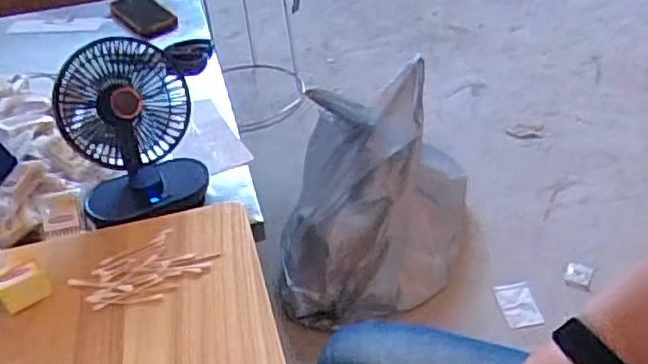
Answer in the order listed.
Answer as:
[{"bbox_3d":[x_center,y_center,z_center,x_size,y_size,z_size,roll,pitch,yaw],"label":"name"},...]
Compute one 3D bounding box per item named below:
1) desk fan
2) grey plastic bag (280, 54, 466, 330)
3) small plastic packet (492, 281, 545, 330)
[{"bbox_3d":[-0.238,-0.072,0.812,0.148,0.193,0.131,-16,40,-12],"label":"desk fan"},{"bbox_3d":[0.101,0.027,1.302,0.344,0.368,0.387,3,39,11],"label":"grey plastic bag"},{"bbox_3d":[0.366,0.232,1.260,0.066,0.012,0.106,-8,39,-3],"label":"small plastic packet"}]

